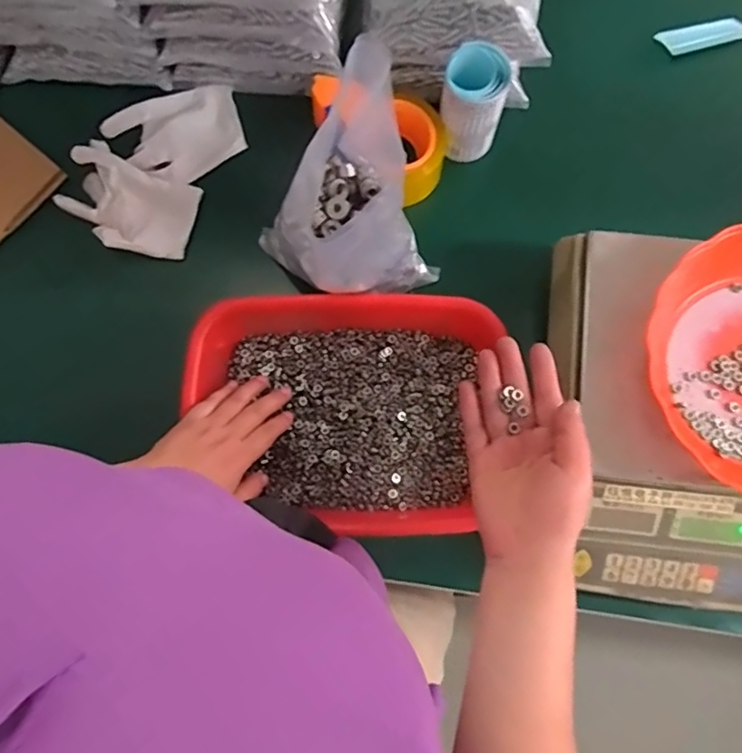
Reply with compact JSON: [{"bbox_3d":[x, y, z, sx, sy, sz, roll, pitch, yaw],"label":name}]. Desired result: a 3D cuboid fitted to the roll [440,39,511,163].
[{"bbox_3d":[0.101,-0.271,0.575,0.060,0.100,0.065,0,79,0],"label":"roll"}]

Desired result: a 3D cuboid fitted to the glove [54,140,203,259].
[{"bbox_3d":[-0.257,-0.182,0.607,0.142,0.026,0.093,24,80,4],"label":"glove"}]

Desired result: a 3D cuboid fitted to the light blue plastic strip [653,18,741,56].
[{"bbox_3d":[0.370,-0.378,0.637,0.107,0.016,0.024,-14,80,-3],"label":"light blue plastic strip"}]

